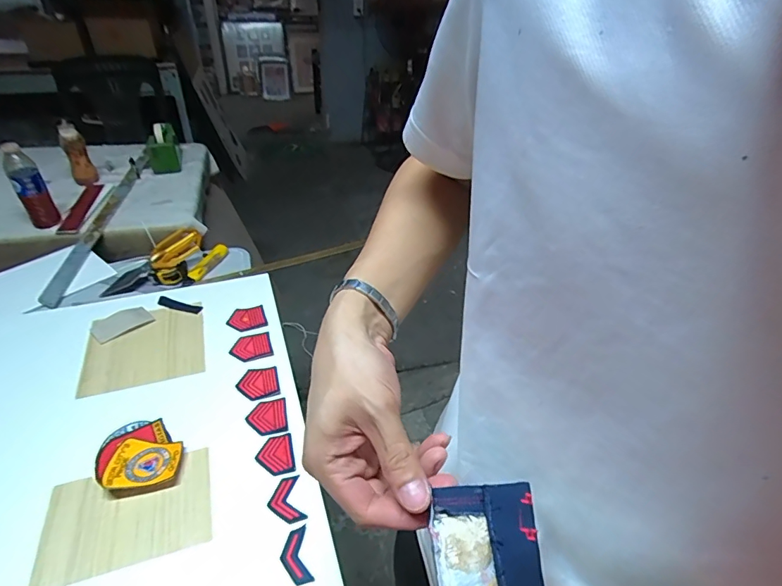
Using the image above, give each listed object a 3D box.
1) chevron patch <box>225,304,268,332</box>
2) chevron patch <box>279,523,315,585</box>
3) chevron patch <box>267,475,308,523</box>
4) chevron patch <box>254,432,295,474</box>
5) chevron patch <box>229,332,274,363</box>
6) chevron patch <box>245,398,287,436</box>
[{"bbox_3d":[-0.281,0.049,0.885,0.070,0.006,0.066,-15,40,-18],"label":"chevron patch"},{"bbox_3d":[-0.116,0.315,0.549,0.032,0.005,0.066,-12,39,-15],"label":"chevron patch"},{"bbox_3d":[-0.140,0.274,0.601,0.043,0.006,0.063,-6,39,-20],"label":"chevron patch"},{"bbox_3d":[-0.166,0.233,0.654,0.051,0.006,0.064,-5,37,-19],"label":"chevron patch"},{"bbox_3d":[-0.251,0.101,0.822,0.072,0.009,0.062,-16,44,-12],"label":"chevron patch"},{"bbox_3d":[-0.192,0.192,0.706,0.058,0.008,0.062,-5,40,-17],"label":"chevron patch"}]

